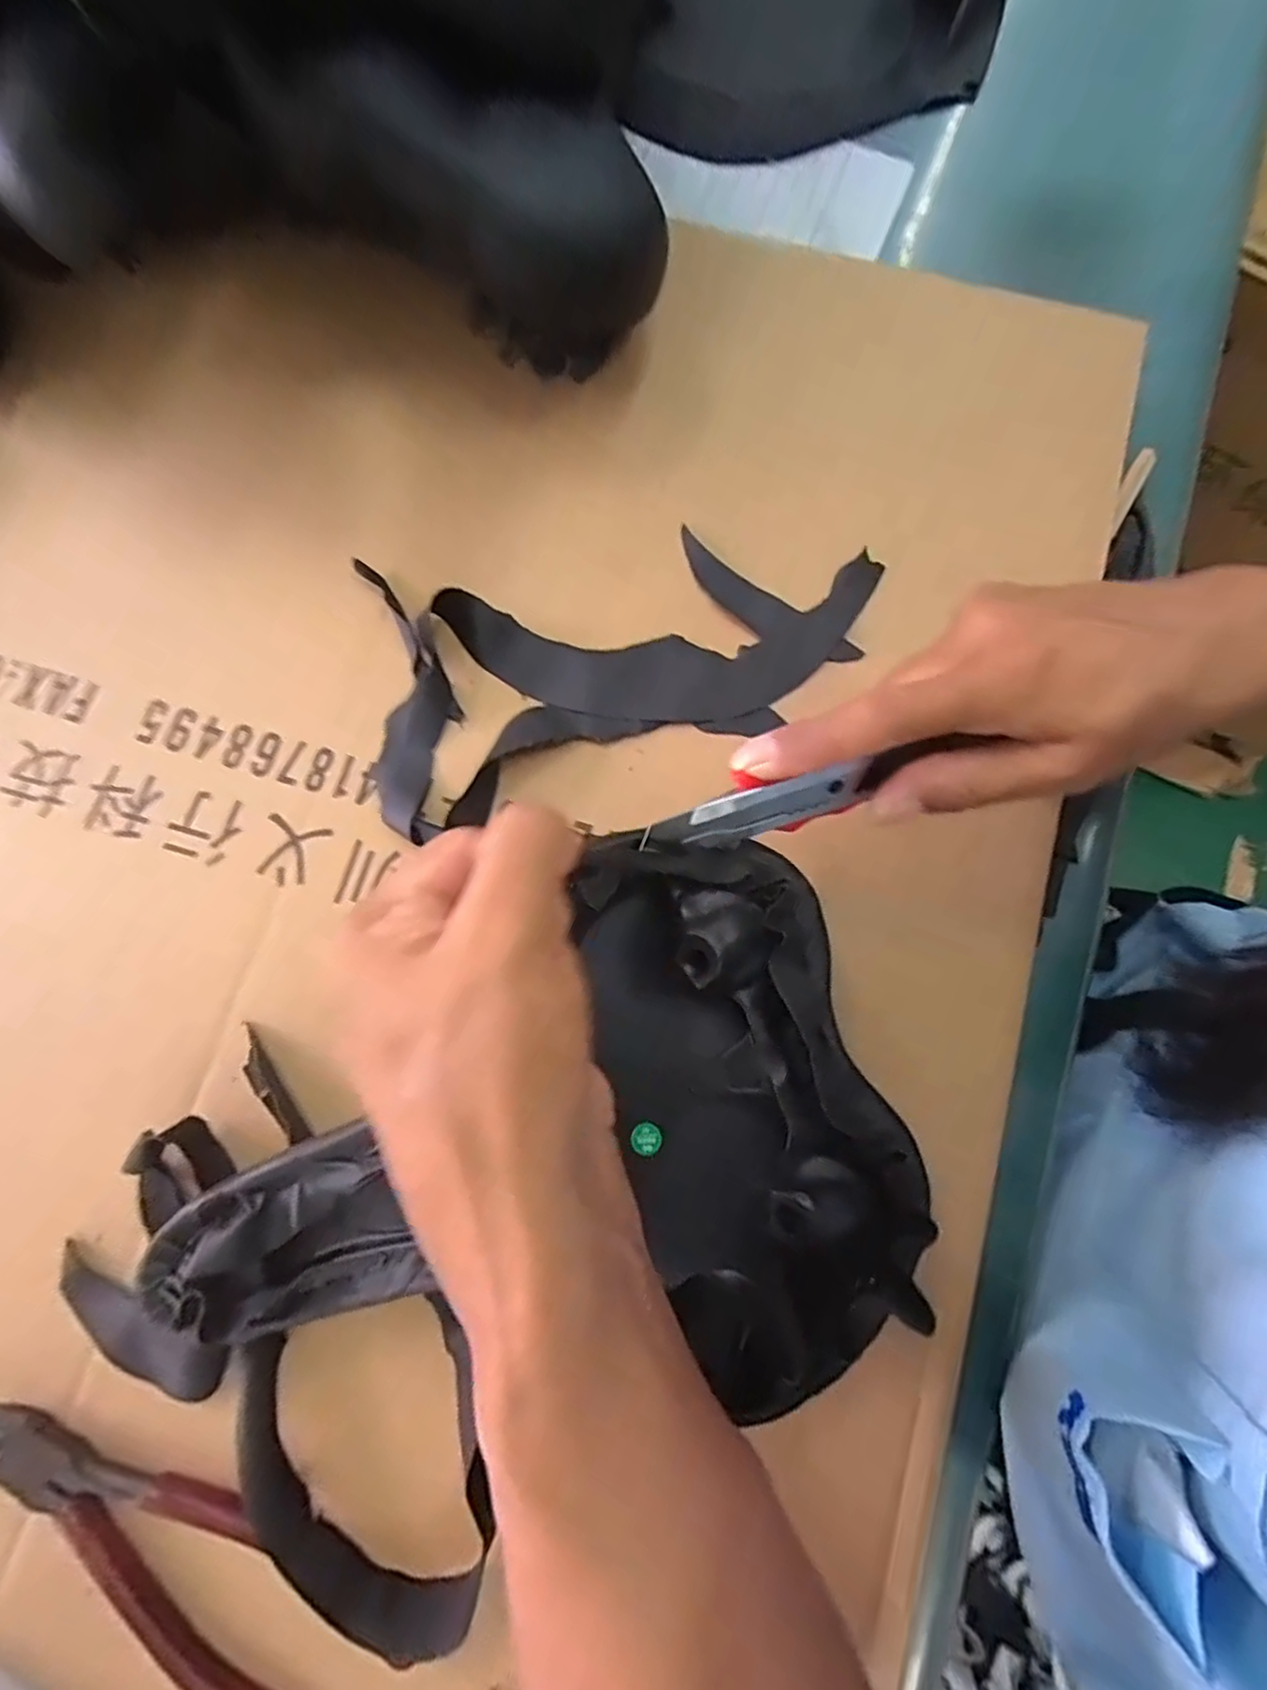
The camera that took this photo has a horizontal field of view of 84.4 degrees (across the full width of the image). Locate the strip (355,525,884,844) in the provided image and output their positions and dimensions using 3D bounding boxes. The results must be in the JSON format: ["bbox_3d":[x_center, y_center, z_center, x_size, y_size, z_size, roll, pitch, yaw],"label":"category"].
[{"bbox_3d":[-0.005,-0.084,0.297,0.222,0.014,0.112,-15,78,-2],"label":"strip"}]

